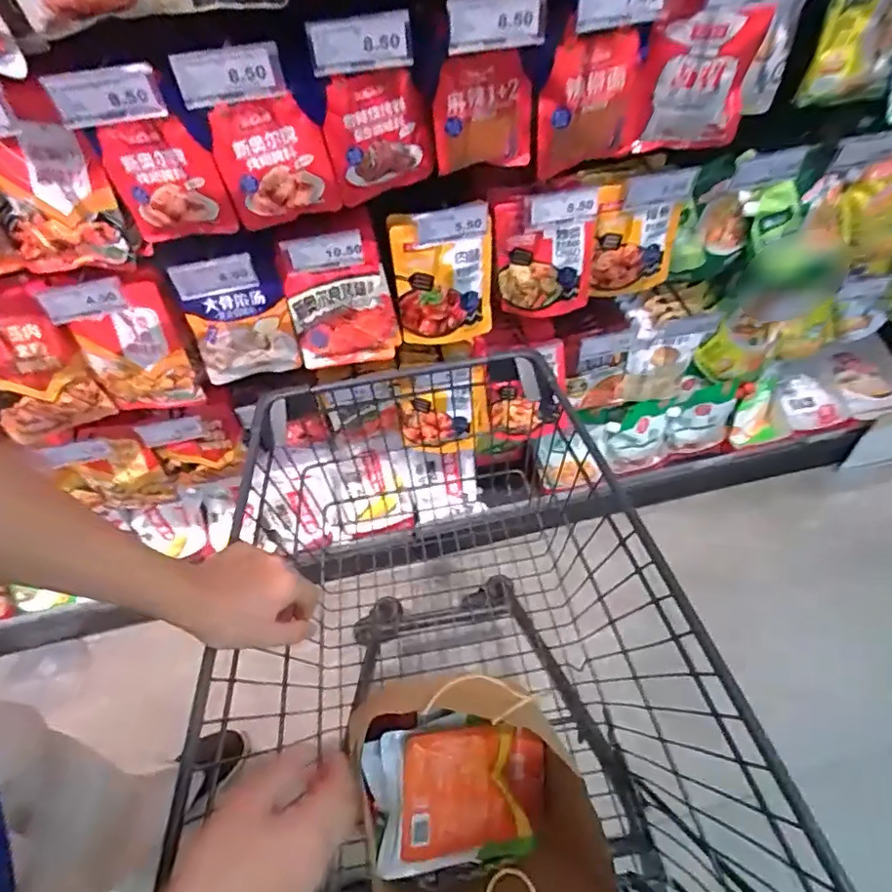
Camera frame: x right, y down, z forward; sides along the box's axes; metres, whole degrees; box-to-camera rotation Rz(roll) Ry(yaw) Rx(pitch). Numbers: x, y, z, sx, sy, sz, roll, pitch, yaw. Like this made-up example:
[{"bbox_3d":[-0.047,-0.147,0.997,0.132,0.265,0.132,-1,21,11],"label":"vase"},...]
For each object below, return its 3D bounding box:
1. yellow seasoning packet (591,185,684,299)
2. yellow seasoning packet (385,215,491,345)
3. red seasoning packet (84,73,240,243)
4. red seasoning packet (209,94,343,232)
[{"bbox_3d":[0.301,-0.321,0.921,0.136,0.179,0.027,-6,54,-1],"label":"yellow seasoning packet"},{"bbox_3d":[-0.005,-0.242,0.867,0.142,0.197,0.027,-8,40,-3],"label":"yellow seasoning packet"},{"bbox_3d":[-0.332,-0.323,0.685,0.131,0.162,0.033,-1,54,3],"label":"red seasoning packet"},{"bbox_3d":[-0.202,-0.333,0.697,0.123,0.133,0.036,-8,54,-2],"label":"red seasoning packet"}]

